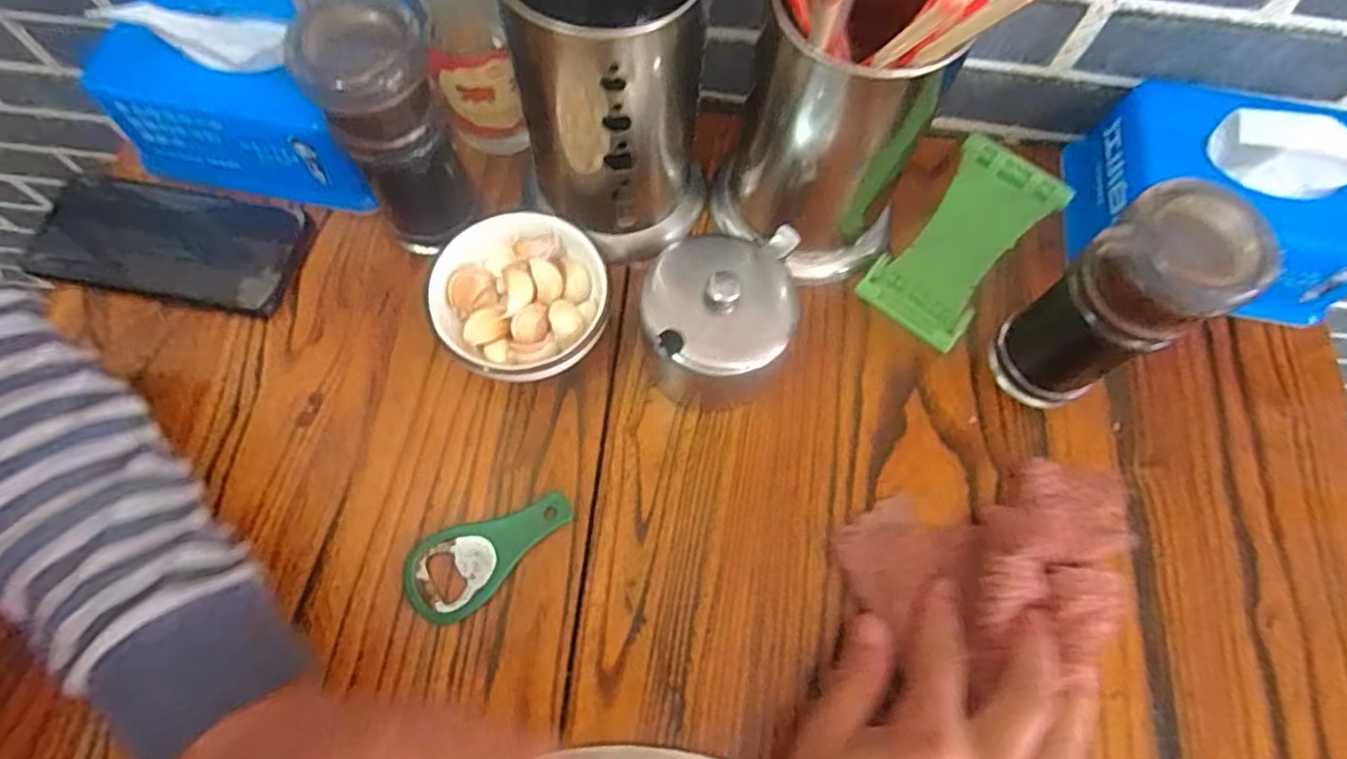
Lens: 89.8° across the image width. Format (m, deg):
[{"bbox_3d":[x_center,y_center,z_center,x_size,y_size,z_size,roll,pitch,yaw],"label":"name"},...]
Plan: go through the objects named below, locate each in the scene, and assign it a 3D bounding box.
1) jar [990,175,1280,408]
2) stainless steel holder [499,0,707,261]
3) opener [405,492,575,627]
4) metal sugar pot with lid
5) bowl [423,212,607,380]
[{"bbox_3d":[0.219,-0.034,0.345,0.057,0.143,0.058,1,70,-2],"label":"jar"},{"bbox_3d":[-0.027,-0.158,0.372,0.094,0.170,0.103,3,70,-1],"label":"stainless steel holder"},{"bbox_3d":[-0.097,0.092,0.360,0.091,0.004,0.044,-27,73,-11],"label":"opener"},{"bbox_3d":[0.025,-0.034,0.368,0.079,0.086,0.074,1,70,-2],"label":"metal sugar pot with lid"},{"bbox_3d":[-0.085,-0.040,0.387,0.092,0.047,0.094,1,70,-2],"label":"bowl"}]

